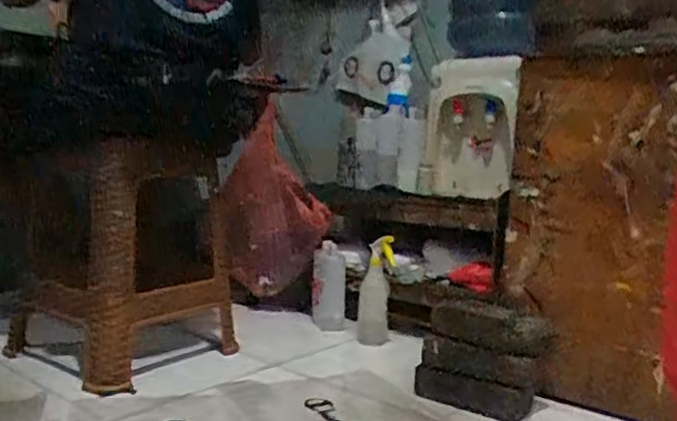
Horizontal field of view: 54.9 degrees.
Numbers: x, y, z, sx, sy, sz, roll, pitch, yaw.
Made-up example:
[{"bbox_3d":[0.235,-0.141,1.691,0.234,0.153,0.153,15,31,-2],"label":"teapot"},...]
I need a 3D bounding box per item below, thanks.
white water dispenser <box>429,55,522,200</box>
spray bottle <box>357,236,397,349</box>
[{"bbox_3d":[0.290,-0.180,1.406,0.175,0.300,0.167,4,6,8],"label":"white water dispenser"},{"bbox_3d":[0.085,0.183,1.485,0.081,0.242,0.059,4,7,11],"label":"spray bottle"}]

